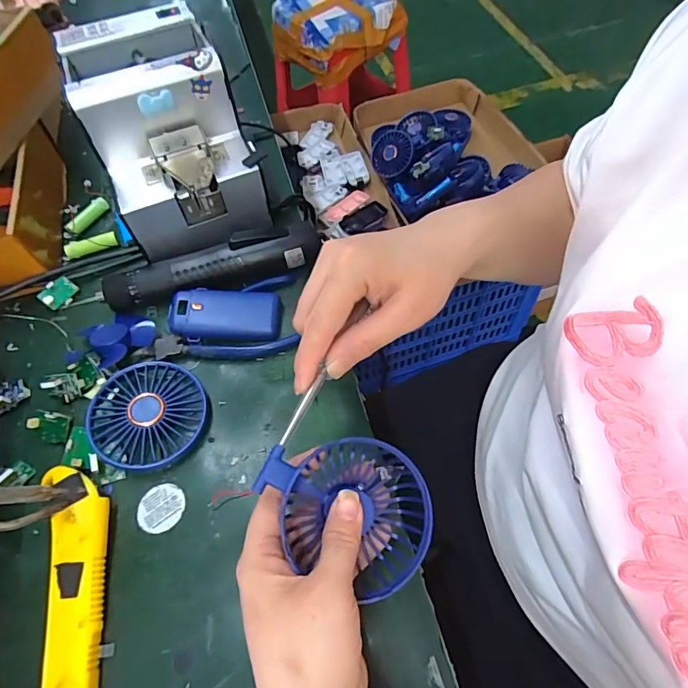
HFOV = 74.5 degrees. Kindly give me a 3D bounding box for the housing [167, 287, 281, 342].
[{"bbox_3d":[-0.104,-0.026,0.396,0.094,0.023,0.042,-3,59,2],"label":"housing"}]

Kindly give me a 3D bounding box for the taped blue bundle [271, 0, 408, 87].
[{"bbox_3d":[-0.020,-0.914,1.305,0.302,0.136,0.275,-32,62,-15],"label":"taped blue bundle"}]

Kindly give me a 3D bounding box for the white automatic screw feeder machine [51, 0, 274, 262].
[{"bbox_3d":[-0.162,-0.192,0.429,0.123,0.146,0.173,-22,60,-9],"label":"white automatic screw feeder machine"}]

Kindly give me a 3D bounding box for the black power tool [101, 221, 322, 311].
[{"bbox_3d":[-0.119,-0.072,0.416,0.195,0.039,0.032,-14,59,-5],"label":"black power tool"}]

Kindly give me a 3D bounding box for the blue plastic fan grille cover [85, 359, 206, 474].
[{"bbox_3d":[-0.151,0.055,0.354,0.083,0.022,0.085,2,59,5],"label":"blue plastic fan grille cover"}]

